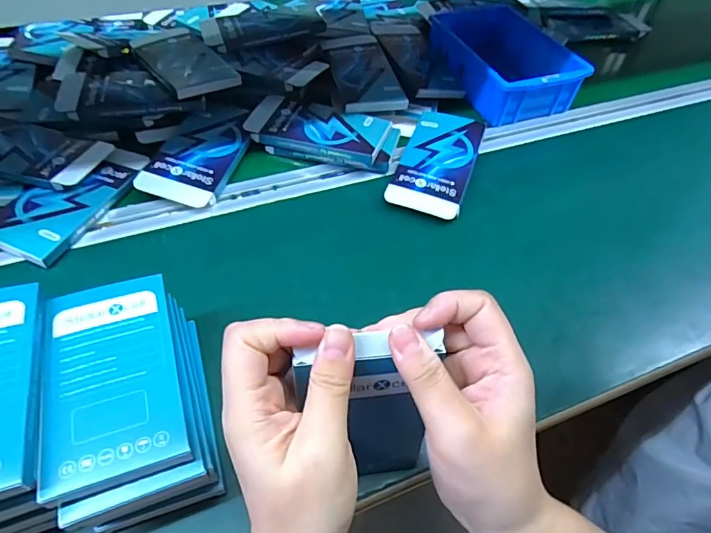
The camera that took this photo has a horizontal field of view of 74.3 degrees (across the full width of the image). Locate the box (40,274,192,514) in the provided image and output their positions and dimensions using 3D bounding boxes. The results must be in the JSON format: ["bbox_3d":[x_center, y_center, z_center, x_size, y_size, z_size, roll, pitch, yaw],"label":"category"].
[{"bbox_3d":[-0.149,0.065,0.289,0.075,0.009,0.129,-13,55,-15],"label":"box"}]

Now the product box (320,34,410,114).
[{"bbox_3d":[0.008,-0.245,0.587,0.073,0.017,0.158,-10,52,-10],"label":"product box"}]

